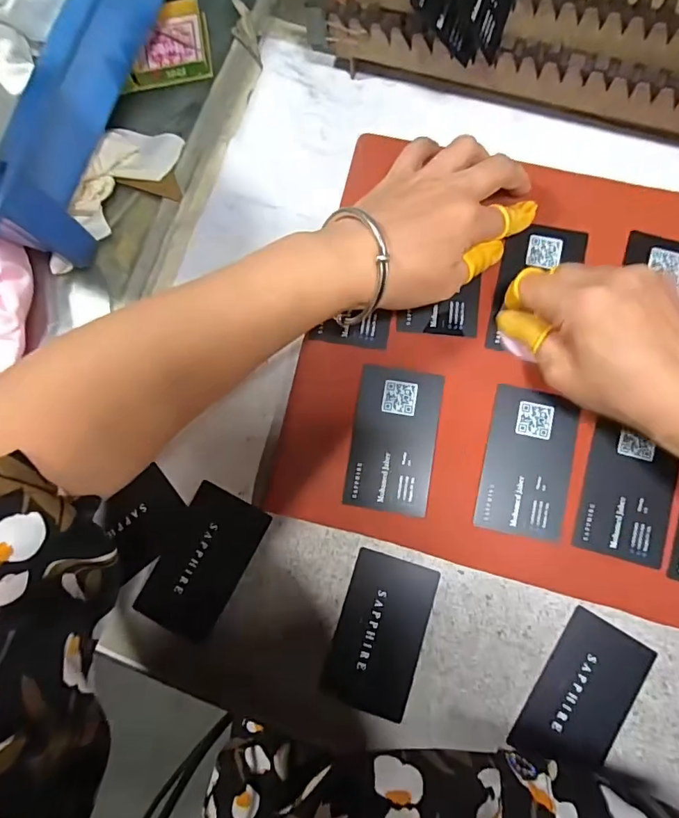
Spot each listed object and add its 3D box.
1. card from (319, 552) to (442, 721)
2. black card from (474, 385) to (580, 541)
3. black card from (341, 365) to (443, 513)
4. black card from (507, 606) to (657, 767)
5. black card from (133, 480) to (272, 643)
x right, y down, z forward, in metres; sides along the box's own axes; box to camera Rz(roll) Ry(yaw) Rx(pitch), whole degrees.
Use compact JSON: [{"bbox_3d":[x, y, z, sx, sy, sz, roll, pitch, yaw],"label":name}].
[{"bbox_3d":[0.024,0.133,0.283,0.050,0.004,0.087,16,83,5],"label":"card"},{"bbox_3d":[0.112,0.031,0.284,0.051,0.004,0.085,11,82,4],"label":"black card"},{"bbox_3d":[0.033,0.018,0.290,0.051,0.004,0.086,9,82,4],"label":"black card"},{"bbox_3d":[0.139,0.164,0.271,0.049,0.004,0.084,30,84,7],"label":"black card"},{"bbox_3d":[-0.084,0.094,0.295,0.050,0.004,0.086,27,81,6],"label":"black card"}]

